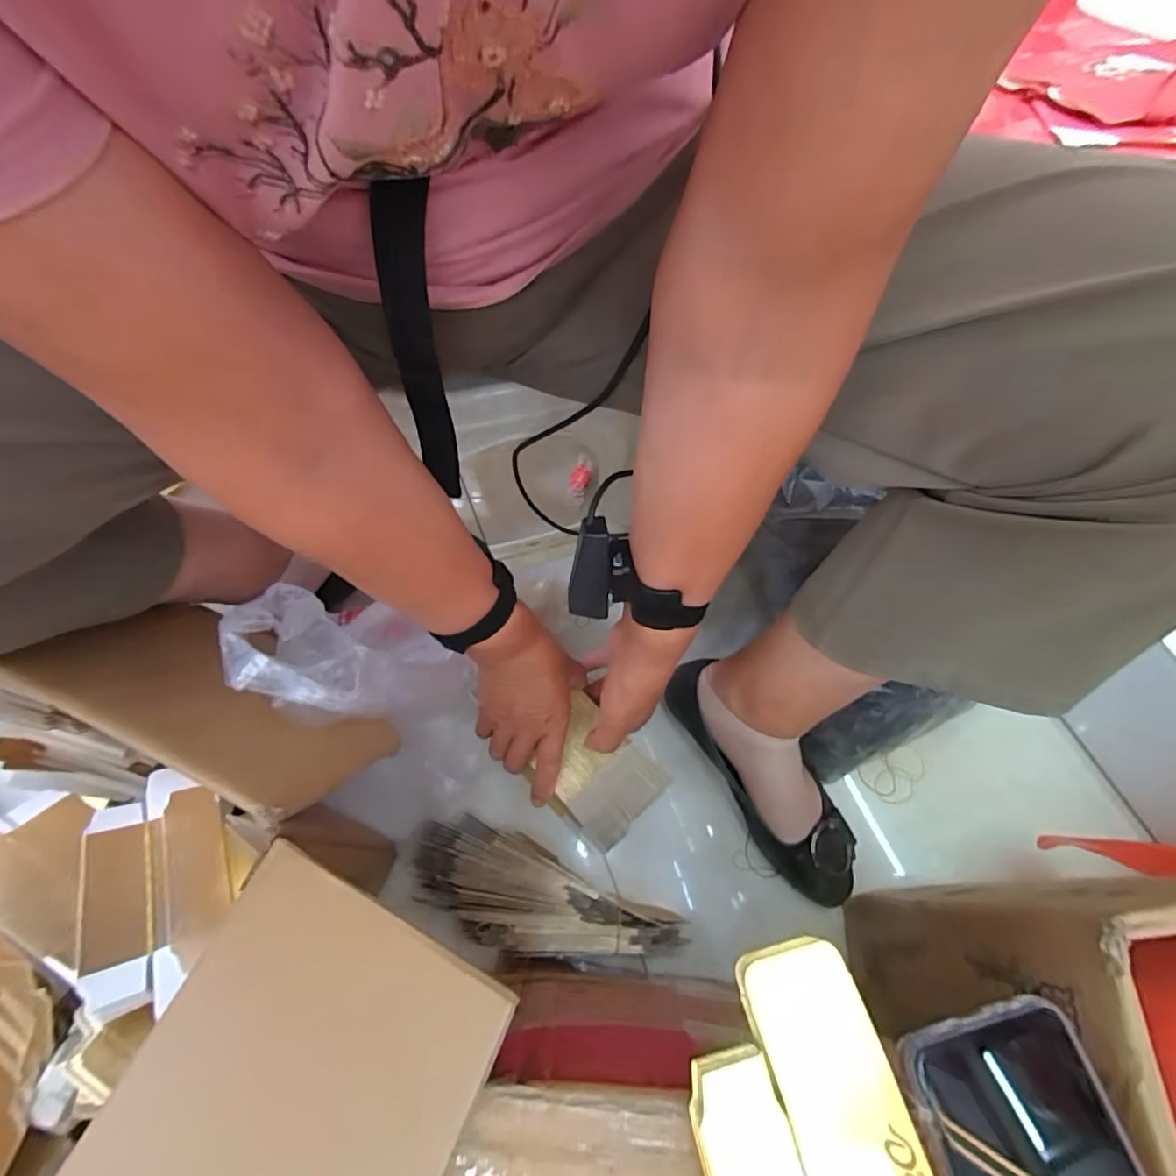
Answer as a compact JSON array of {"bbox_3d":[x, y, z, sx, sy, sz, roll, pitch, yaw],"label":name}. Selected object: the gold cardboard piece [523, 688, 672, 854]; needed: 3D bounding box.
[{"bbox_3d":[0.005,0.168,0.512,0.087,0.004,0.116,-41,66,-18],"label":"gold cardboard piece"}]

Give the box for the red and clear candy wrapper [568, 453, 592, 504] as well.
[{"bbox_3d":[-0.011,-0.149,0.743,0.027,0.018,0.077,9,63,2],"label":"red and clear candy wrapper"}]

